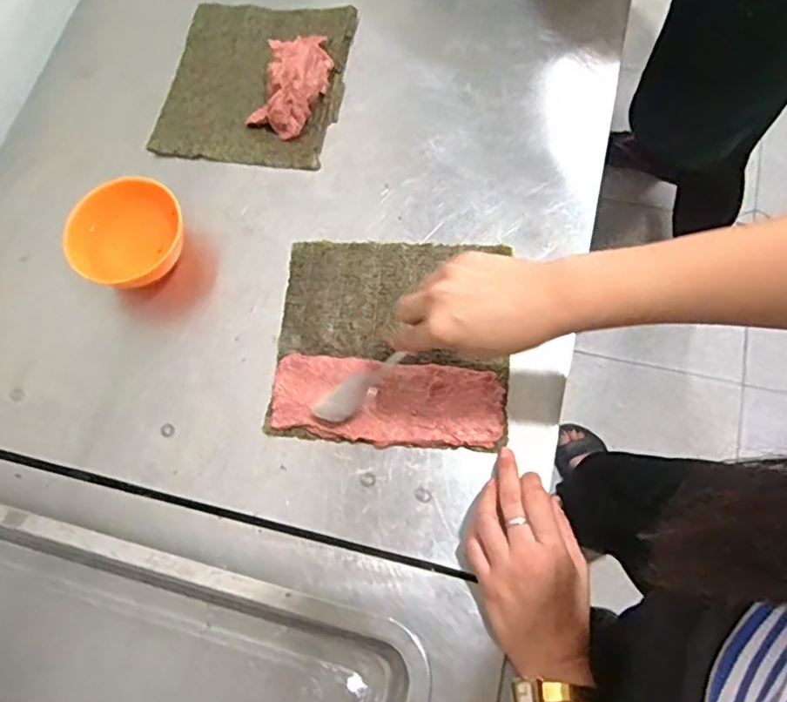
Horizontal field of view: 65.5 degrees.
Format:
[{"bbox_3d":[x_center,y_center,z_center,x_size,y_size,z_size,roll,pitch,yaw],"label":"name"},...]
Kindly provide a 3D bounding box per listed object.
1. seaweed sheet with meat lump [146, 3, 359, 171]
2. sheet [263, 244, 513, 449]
[{"bbox_3d":[-0.145,-0.286,0.626,0.185,0.035,0.201,7,72,8],"label":"seaweed sheet with meat lump"},{"bbox_3d":[-0.002,-0.011,0.522,0.194,0.021,0.179,4,70,4],"label":"sheet"}]

